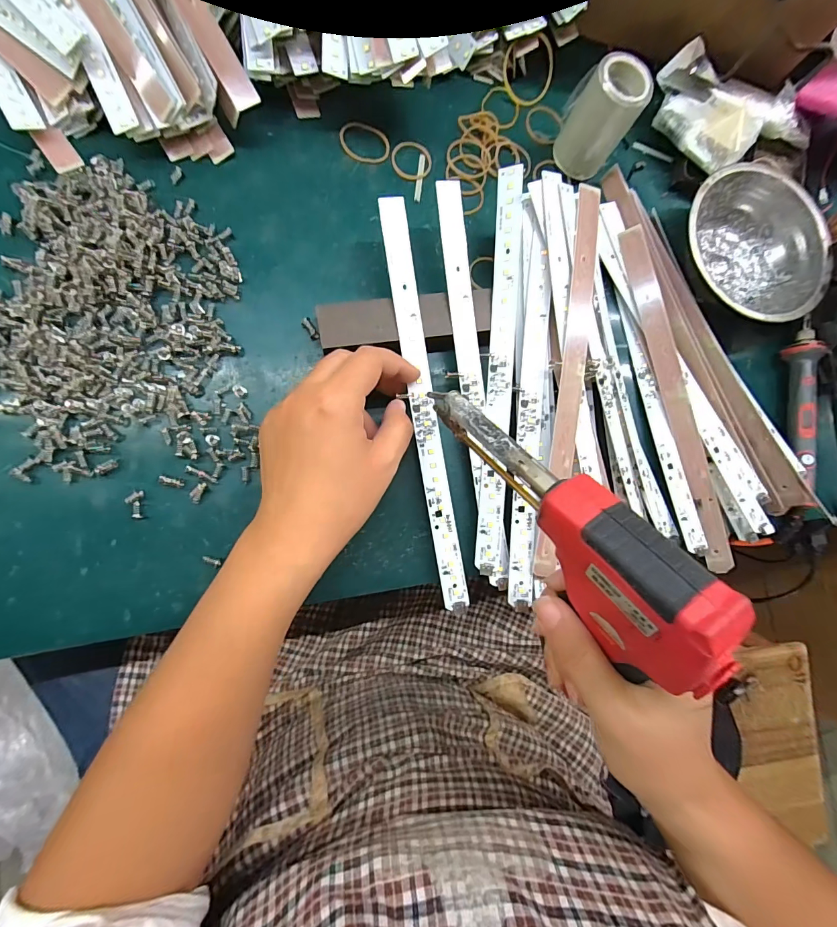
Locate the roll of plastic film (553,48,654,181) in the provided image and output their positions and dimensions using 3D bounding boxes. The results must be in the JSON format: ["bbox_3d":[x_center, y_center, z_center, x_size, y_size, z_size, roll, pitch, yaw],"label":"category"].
[{"bbox_3d":[0.138,-0.262,0.306,0.043,0.063,0.041,1,86,-10],"label":"roll of plastic film"}]

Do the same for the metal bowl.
[{"bbox_3d":[0.269,-0.173,0.332,0.119,0.041,0.123,1,86,-10],"label":"metal bowl"}]

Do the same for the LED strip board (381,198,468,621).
[{"bbox_3d":[0.004,-0.038,0.279,0.018,0.008,0.280,-9,91,-8],"label":"LED strip board"}]

